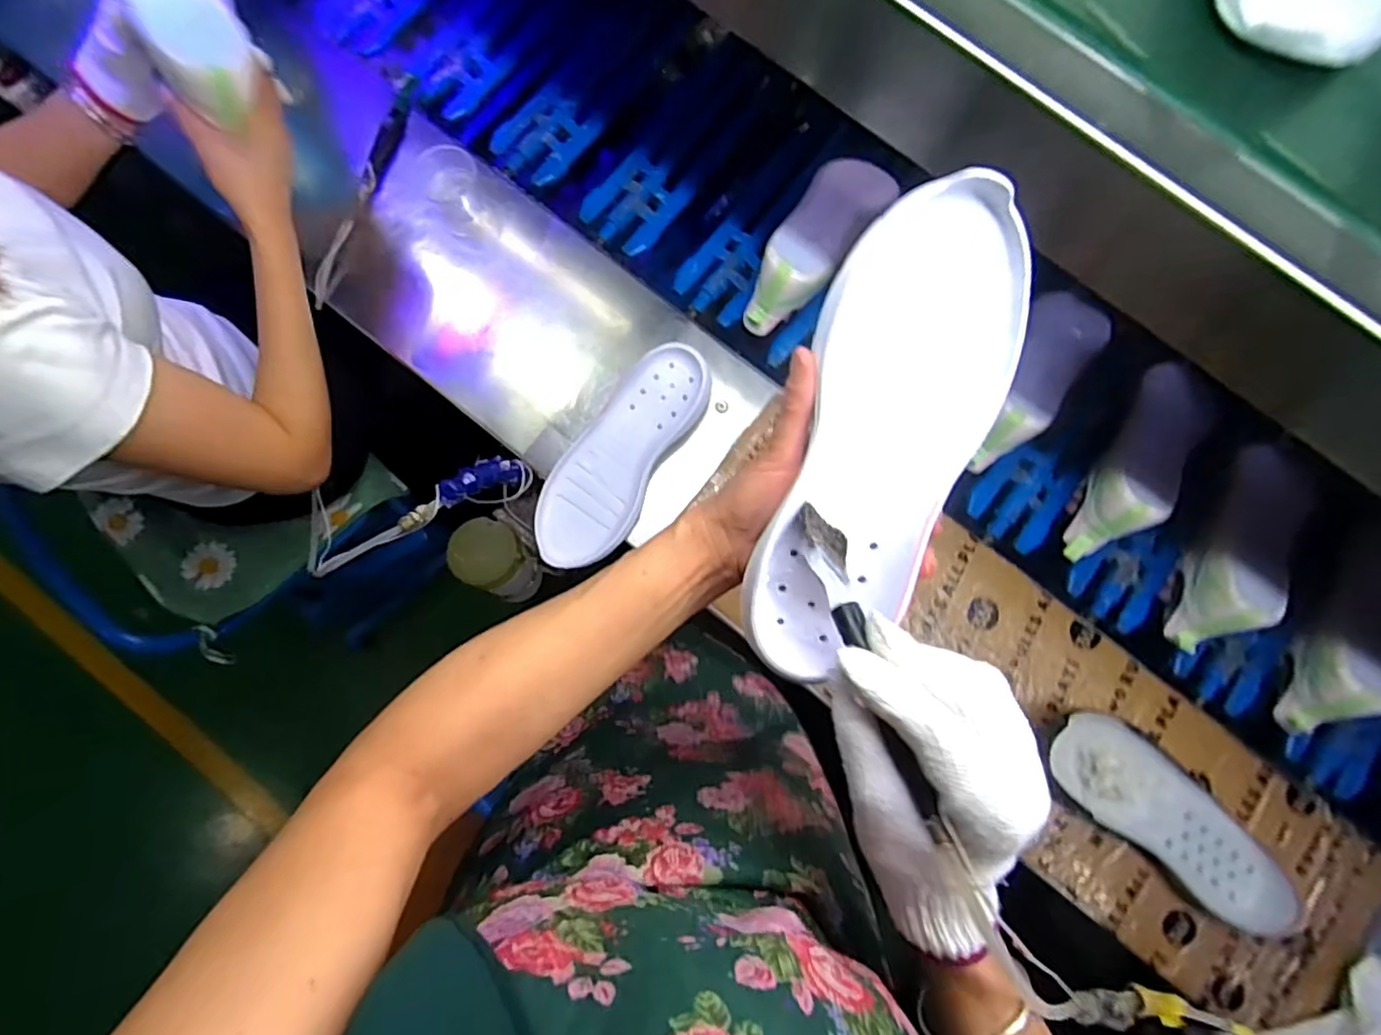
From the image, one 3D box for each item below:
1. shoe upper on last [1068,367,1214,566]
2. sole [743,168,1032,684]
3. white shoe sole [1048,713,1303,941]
[{"bbox_3d":[0.453,-0.047,0.639,0.072,0.089,0.210,27,82,4],"label":"shoe upper on last"},{"bbox_3d":[0.096,-0.033,0.317,0.090,0.031,0.243,18,107,3],"label":"sole"},{"bbox_3d":[0.435,0.273,0.579,0.249,0.035,0.084,40,83,6],"label":"white shoe sole"}]

